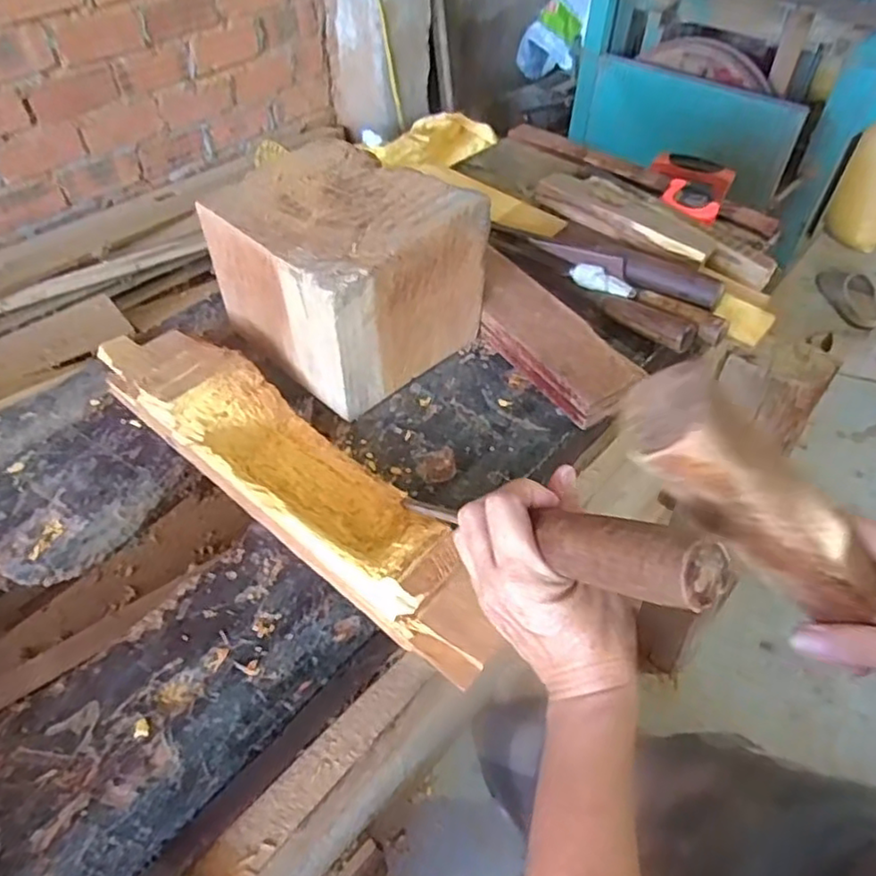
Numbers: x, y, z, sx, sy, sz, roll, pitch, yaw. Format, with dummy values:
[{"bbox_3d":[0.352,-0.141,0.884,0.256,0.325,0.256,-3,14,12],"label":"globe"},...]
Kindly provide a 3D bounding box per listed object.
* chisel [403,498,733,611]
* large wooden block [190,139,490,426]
[{"bbox_3d":[0.045,0.052,0.373,0.033,0.028,0.263,-27,11,-23],"label":"chisel"},{"bbox_3d":[-0.081,-0.151,0.584,0.164,0.142,0.180,-36,58,-29],"label":"large wooden block"}]

